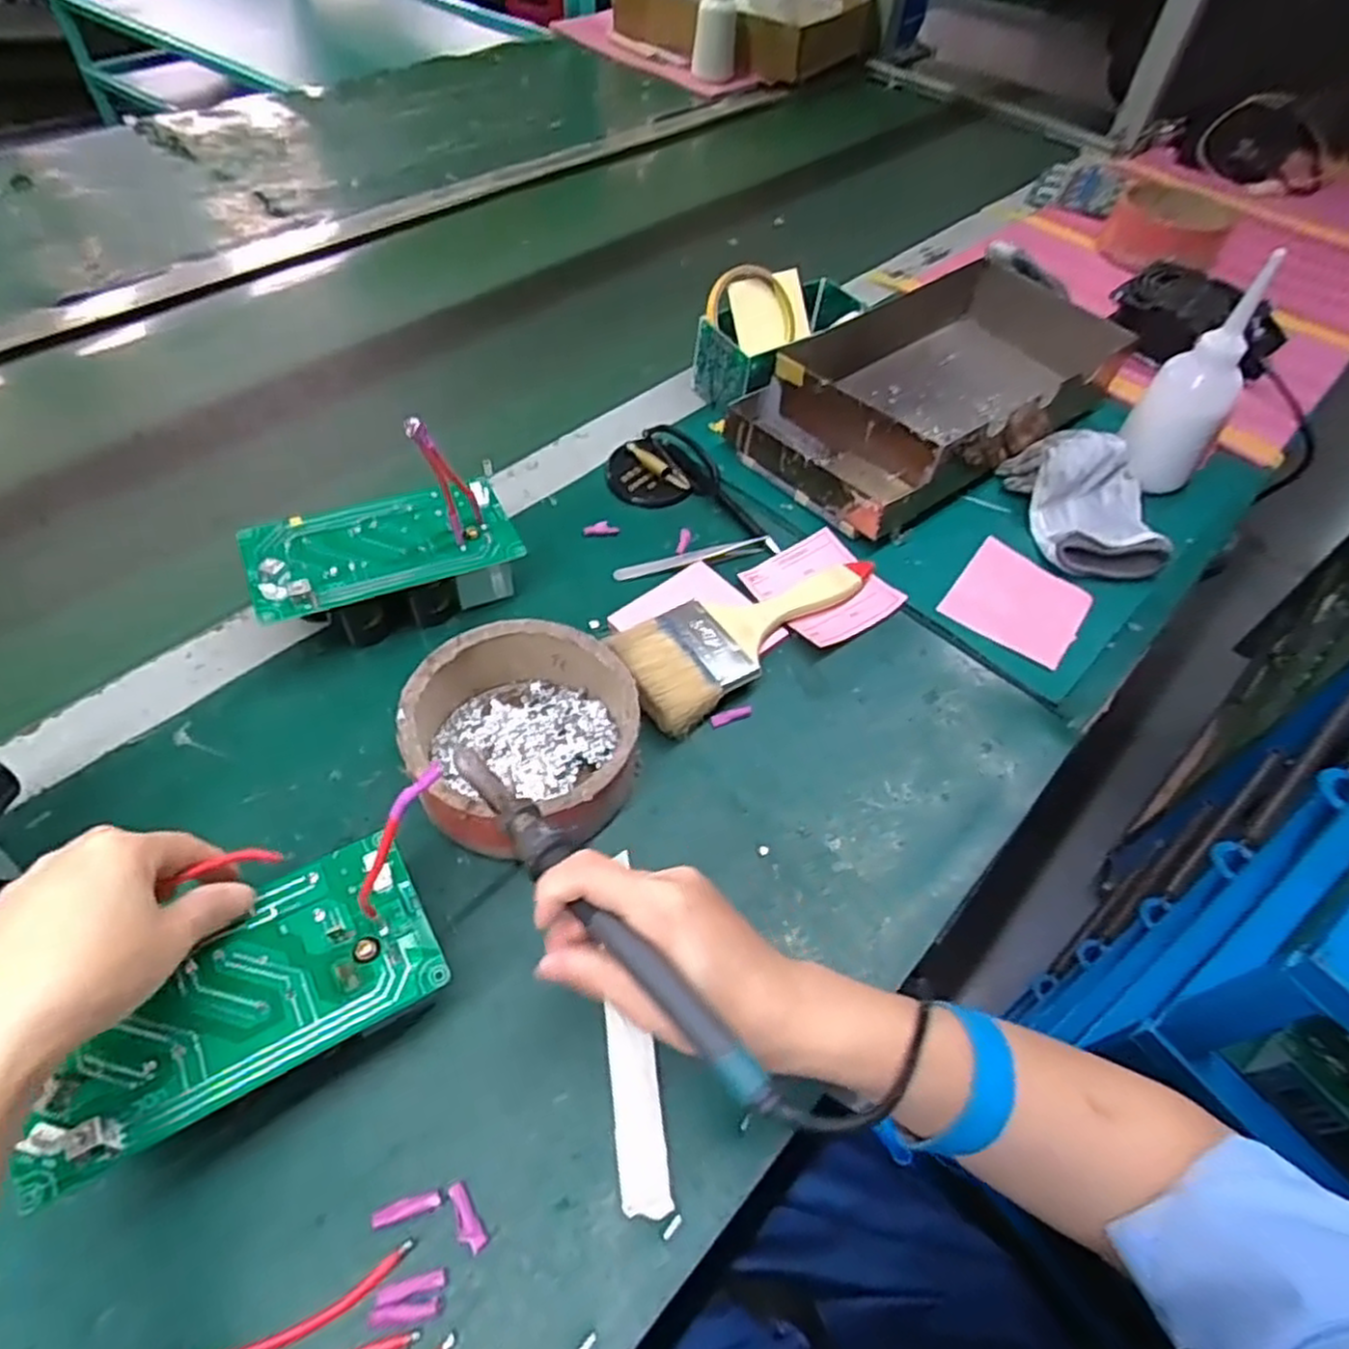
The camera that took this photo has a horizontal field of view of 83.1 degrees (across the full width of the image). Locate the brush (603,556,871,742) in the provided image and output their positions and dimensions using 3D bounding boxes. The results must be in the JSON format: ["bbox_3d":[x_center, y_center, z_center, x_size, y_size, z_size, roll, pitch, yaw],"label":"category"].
[{"bbox_3d":[0.045,-0.035,0.498,0.190,0.026,0.072,-35,62,-27],"label":"brush"}]

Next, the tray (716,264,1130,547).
[{"bbox_3d":[0.225,-0.245,0.641,0.351,0.071,0.169,-33,61,-26],"label":"tray"}]

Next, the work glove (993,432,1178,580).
[{"bbox_3d":[0.318,-0.139,0.582,0.094,0.048,0.145,-7,53,-9],"label":"work glove"}]

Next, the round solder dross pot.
[{"bbox_3d":[-0.082,0.034,0.421,0.120,0.055,0.118,2,52,-3],"label":"round solder dross pot"}]

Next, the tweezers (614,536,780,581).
[{"bbox_3d":[0.017,-0.086,0.544,0.120,0.008,0.019,-13,54,-14],"label":"tweezers"}]

